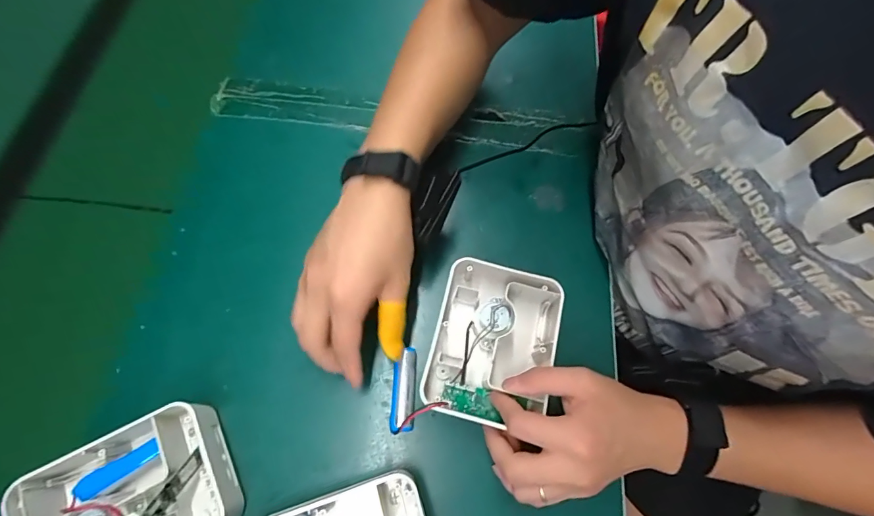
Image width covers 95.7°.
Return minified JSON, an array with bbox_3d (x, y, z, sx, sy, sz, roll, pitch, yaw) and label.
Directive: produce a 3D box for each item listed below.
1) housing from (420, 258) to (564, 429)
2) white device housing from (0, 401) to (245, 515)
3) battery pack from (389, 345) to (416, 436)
[{"bbox_3d":[0.048,0.071,0.339,0.098,0.043,0.130,13,68,7],"label":"housing"},{"bbox_3d":[-0.226,0.179,0.286,0.139,0.050,0.101,-26,69,-10],"label":"white device housing"},{"bbox_3d":[-0.028,0.112,0.337,0.020,0.022,0.066,1,67,2],"label":"battery pack"}]

